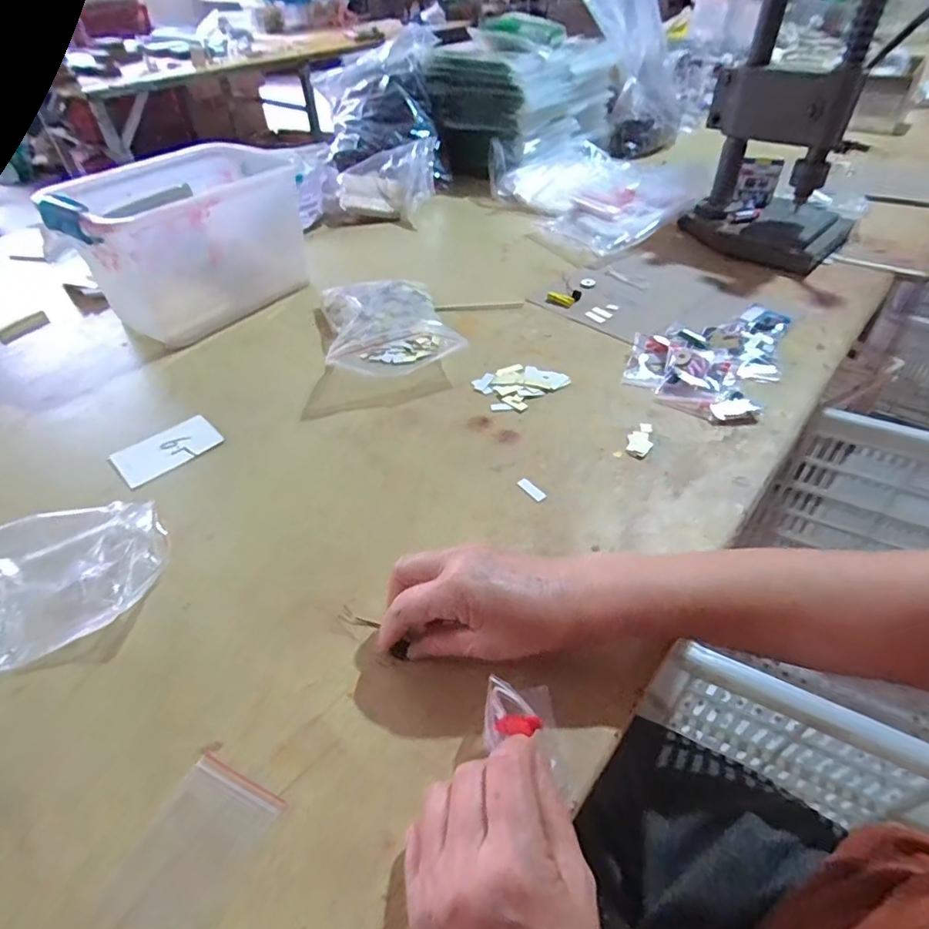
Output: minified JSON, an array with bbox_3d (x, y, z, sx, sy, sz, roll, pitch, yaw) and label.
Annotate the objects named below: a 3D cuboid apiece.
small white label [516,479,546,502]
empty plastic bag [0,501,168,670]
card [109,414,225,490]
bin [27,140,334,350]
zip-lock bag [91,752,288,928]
[{"bbox_3d":[0.060,0.022,0.488,0.010,0.004,0.029,-32,52,-27],"label":"small white label"},{"bbox_3d":[-0.321,0.087,0.399,0.172,0.053,0.108,-17,47,-16],"label":"empty plastic bag"},{"bbox_3d":[-0.296,-0.017,0.541,0.094,0.004,0.063,-34,53,-29],"label":"card"},{"bbox_3d":[-0.334,-0.277,0.675,0.193,0.154,0.265,27,51,26],"label":"bin"},{"bbox_3d":[-0.145,0.208,0.289,0.063,0.005,0.083,16,47,16],"label":"zip-lock bag"}]

